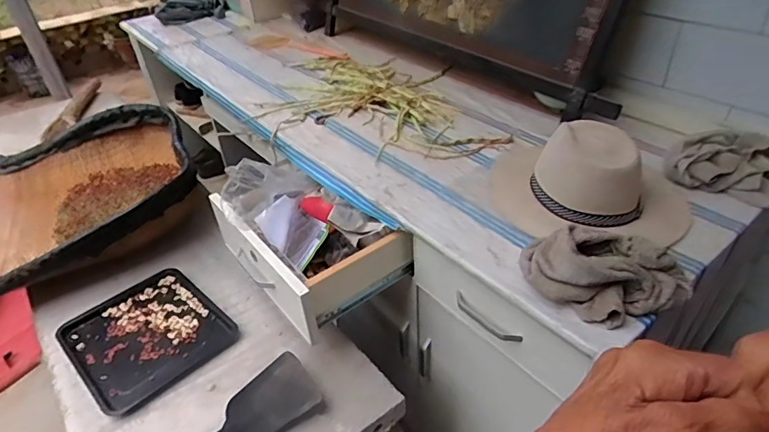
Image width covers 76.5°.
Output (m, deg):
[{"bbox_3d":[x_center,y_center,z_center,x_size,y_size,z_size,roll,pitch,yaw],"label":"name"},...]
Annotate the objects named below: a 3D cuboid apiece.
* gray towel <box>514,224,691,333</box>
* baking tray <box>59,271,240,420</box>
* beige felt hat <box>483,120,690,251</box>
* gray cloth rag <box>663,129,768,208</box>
[{"bbox_3d":[0.310,0.079,0.680,0.227,0.079,0.122,6,39,12],"label":"gray towel"},{"bbox_3d":[-0.483,0.236,0.995,0.268,0.024,0.293,-33,47,-32],"label":"baking tray"},{"bbox_3d":[0.358,-0.085,0.872,0.331,0.116,0.287,15,42,21],"label":"beige felt hat"},{"bbox_3d":[0.644,-0.101,0.916,0.205,0.053,0.164,16,42,23],"label":"gray cloth rag"}]

